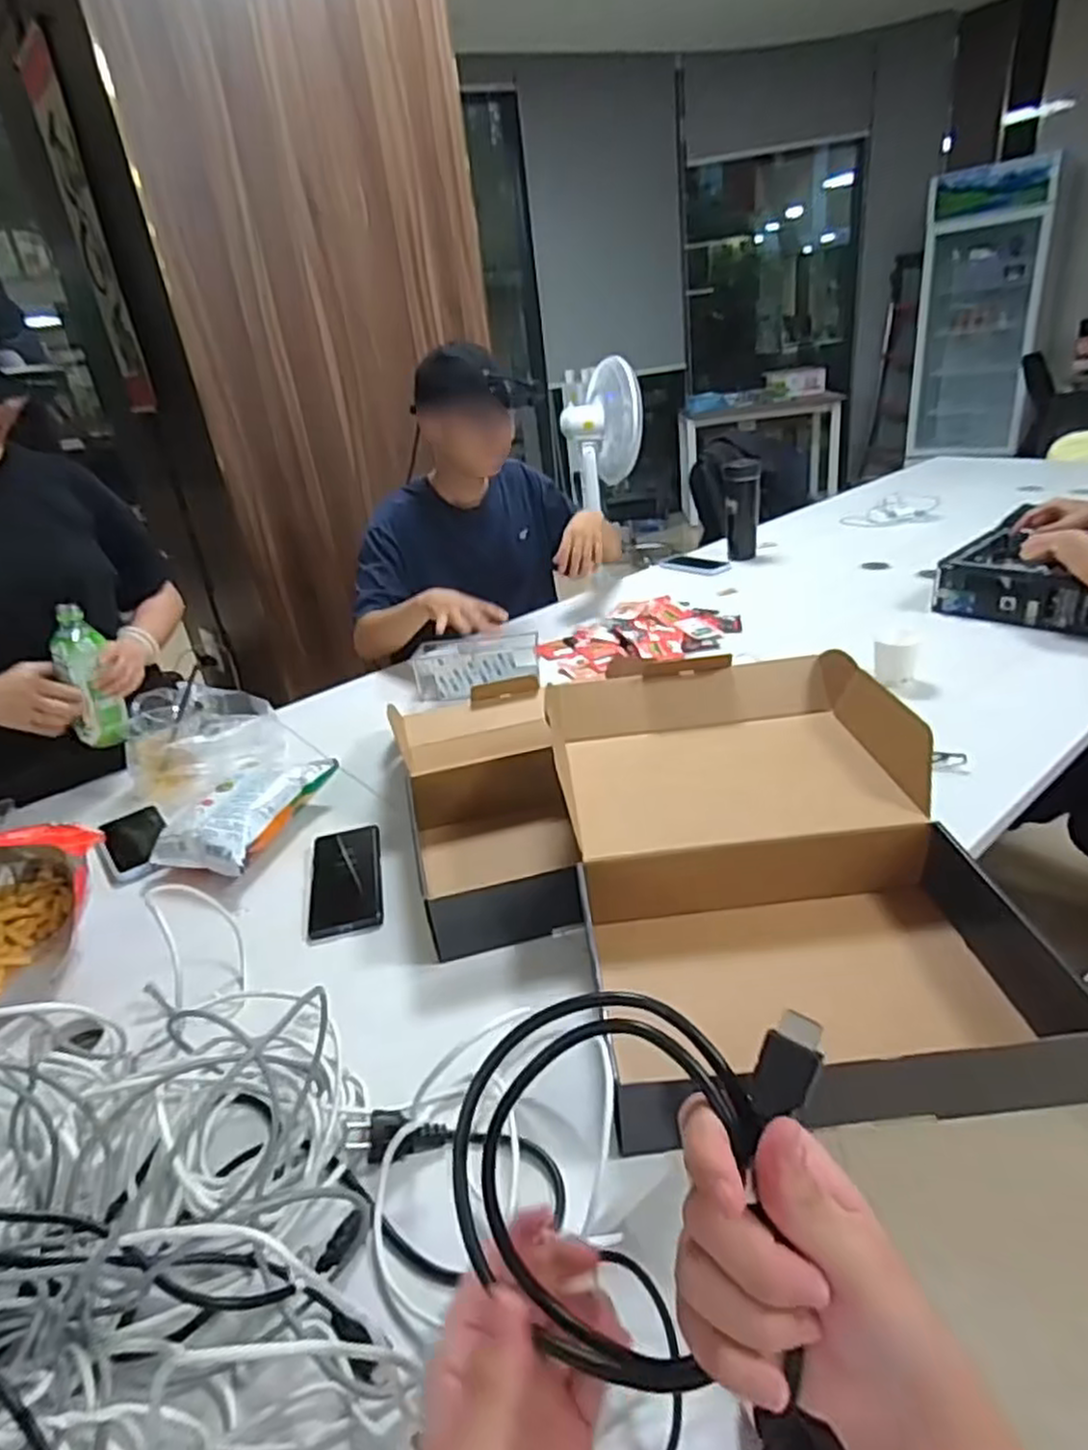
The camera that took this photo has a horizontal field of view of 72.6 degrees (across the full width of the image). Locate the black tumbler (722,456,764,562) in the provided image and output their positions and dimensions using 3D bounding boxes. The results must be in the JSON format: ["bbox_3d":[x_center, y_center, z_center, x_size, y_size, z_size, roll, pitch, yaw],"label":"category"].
[{"bbox_3d":[0.451,-0.490,1.705,0.082,0.220,0.063,-1,28,11],"label":"black tumbler"}]

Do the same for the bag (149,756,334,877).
[{"bbox_3d":[-0.366,0.105,0.925,0.119,0.065,0.203,3,29,19],"label":"bag"}]

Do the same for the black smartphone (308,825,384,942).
[{"bbox_3d":[-0.220,0.169,0.823,0.077,0.011,0.168,-11,30,-8],"label":"black smartphone"}]

